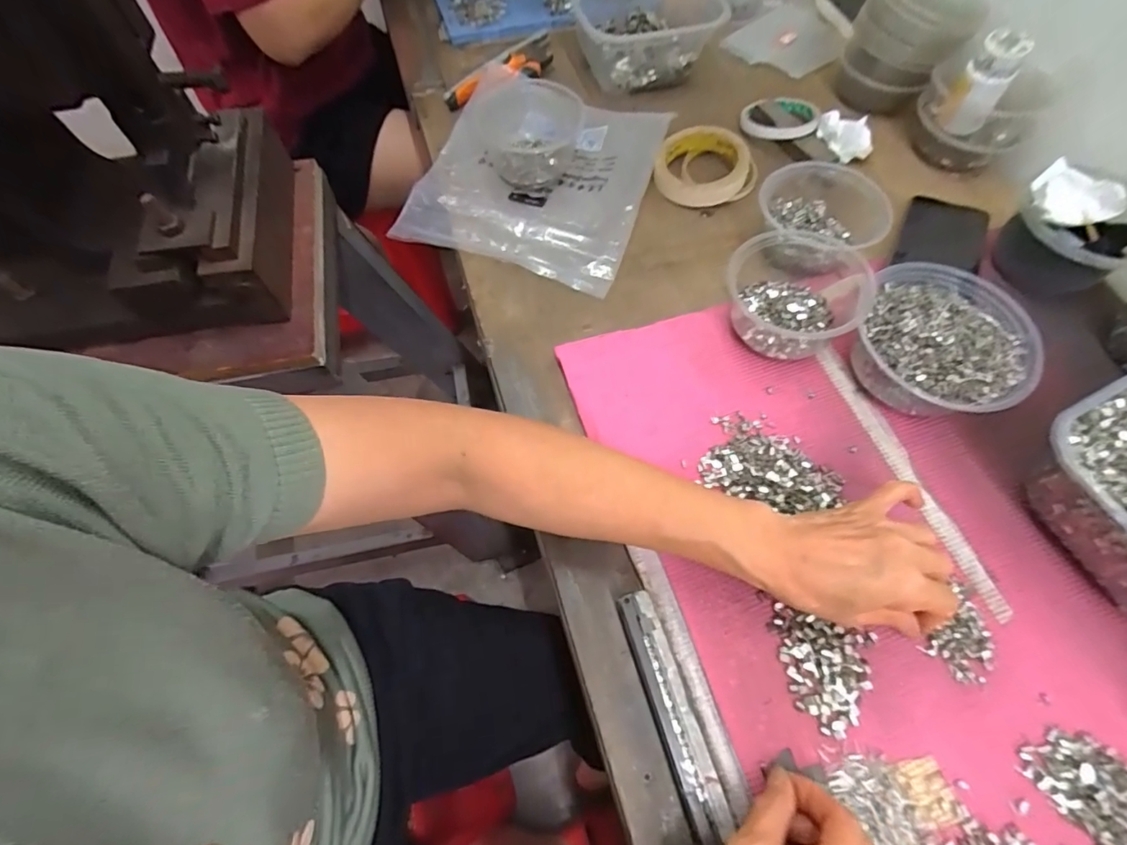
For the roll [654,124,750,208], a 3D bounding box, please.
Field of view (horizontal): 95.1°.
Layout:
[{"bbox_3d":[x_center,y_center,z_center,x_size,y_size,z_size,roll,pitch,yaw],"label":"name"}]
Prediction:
[{"bbox_3d":[0.151,-0.281,0.560,0.094,0.024,0.097,0,64,-1],"label":"roll"}]

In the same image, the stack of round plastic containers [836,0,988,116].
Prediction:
[{"bbox_3d":[0.395,-0.438,0.592,0.117,0.123,0.127,27,67,13],"label":"stack of round plastic containers"}]

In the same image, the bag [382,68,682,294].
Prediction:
[{"bbox_3d":[-0.029,-0.277,0.559,0.237,0.034,0.259,18,65,8],"label":"bag"}]

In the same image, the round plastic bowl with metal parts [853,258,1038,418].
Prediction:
[{"bbox_3d":[0.309,-0.067,0.425,0.124,0.056,0.133,0,64,-1],"label":"round plastic bowl with metal parts"}]

